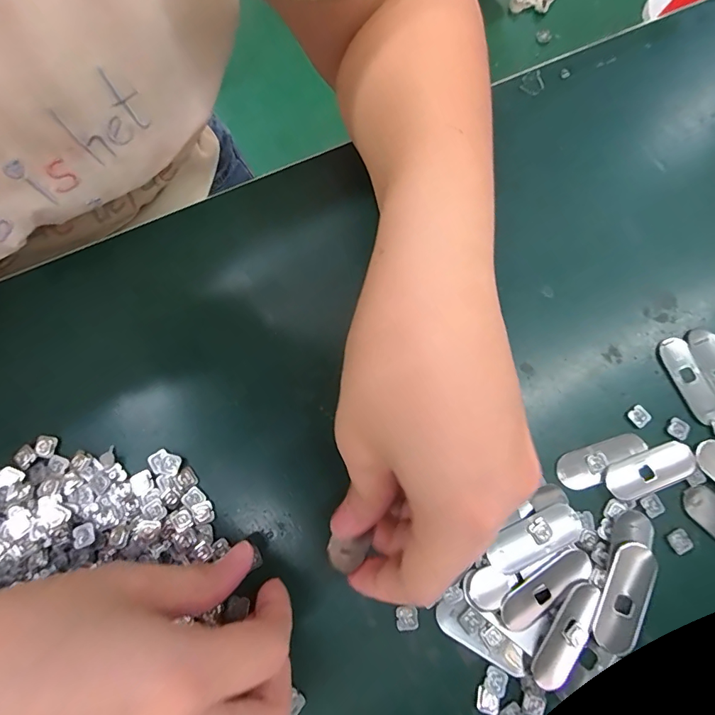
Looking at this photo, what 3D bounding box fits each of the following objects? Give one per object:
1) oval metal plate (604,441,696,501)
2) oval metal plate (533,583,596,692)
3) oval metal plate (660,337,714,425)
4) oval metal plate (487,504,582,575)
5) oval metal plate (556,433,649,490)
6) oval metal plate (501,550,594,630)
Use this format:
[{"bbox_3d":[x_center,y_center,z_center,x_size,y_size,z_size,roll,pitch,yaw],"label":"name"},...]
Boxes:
[{"bbox_3d":[0.152,0.059,0.222,0.048,0.004,0.019,-19,77,-6],"label":"oval metal plate"},{"bbox_3d":[0.099,0.131,0.201,0.015,0.004,0.050,32,77,6],"label":"oval metal plate"},{"bbox_3d":[0.184,0.012,0.236,0.017,0.004,0.048,-20,77,-6],"label":"oval metal plate"},{"bbox_3d":[0.087,0.089,0.211,0.049,0.004,0.018,-24,78,-7],"label":"oval metal plate"},{"bbox_3d":[0.129,0.054,0.223,0.049,0.004,0.019,-16,77,-5],"label":"oval metal plate"},{"bbox_3d":[0.090,0.110,0.203,0.050,0.004,0.017,-35,79,-9],"label":"oval metal plate"}]

